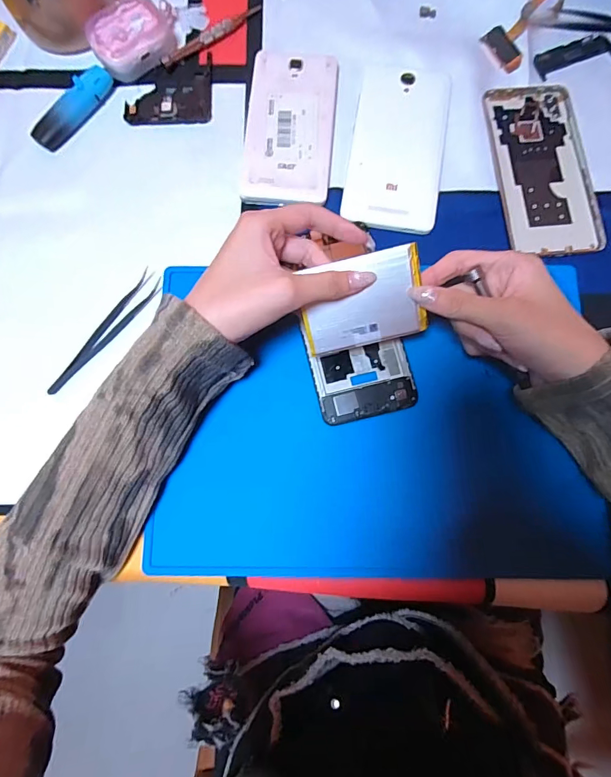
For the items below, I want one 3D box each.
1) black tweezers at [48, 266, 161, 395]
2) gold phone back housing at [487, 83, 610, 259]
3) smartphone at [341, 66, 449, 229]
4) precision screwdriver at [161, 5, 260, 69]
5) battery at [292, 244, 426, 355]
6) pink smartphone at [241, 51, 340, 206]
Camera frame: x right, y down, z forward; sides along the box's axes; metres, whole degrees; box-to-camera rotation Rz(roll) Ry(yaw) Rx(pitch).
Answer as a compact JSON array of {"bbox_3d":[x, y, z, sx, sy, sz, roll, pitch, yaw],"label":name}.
[{"bbox_3d":[-0.152,-0.042,0.309,0.018,0.008,0.115,35,82,6],"label":"black tweezers"},{"bbox_3d":[0.193,-0.182,0.333,0.073,0.004,0.152,-4,80,0],"label":"gold phone back housing"},{"bbox_3d":[0.077,-0.200,0.335,0.076,0.005,0.148,9,80,2],"label":"smartphone"},{"bbox_3d":[-0.082,-0.313,0.360,0.105,0.009,0.010,-40,82,-6],"label":"precision screwdriver"},{"bbox_3d":[0.038,-0.057,0.271,0.080,0.004,0.058,-14,106,2],"label":"battery"},{"bbox_3d":[-0.012,-0.220,0.339,0.072,0.010,0.144,5,80,1],"label":"pink smartphone"}]

